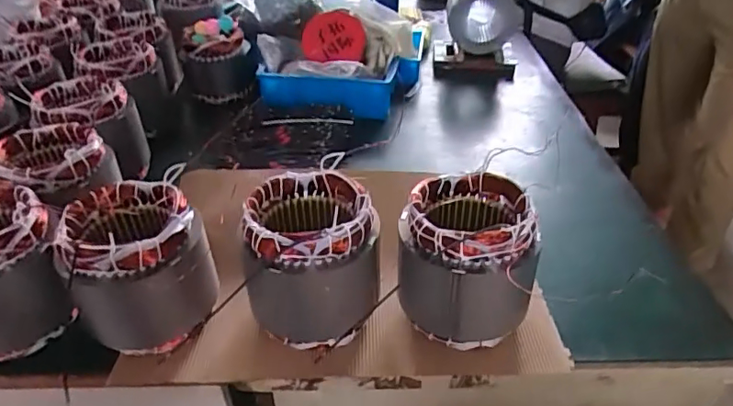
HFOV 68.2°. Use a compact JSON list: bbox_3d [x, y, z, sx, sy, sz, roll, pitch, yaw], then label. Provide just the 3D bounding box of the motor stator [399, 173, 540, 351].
[{"bbox_3d":[0.114,0.064,0.631,0.150,0.158,0.140,6,36,8],"label":"motor stator"}]

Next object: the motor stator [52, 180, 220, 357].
[{"bbox_3d":[-0.266,0.072,0.632,0.142,0.155,0.138,-18,39,-23],"label":"motor stator"}]

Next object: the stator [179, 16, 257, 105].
[{"bbox_3d":[-0.317,-0.305,1.159,0.146,0.146,0.151,-8,36,-11],"label":"stator"}]

